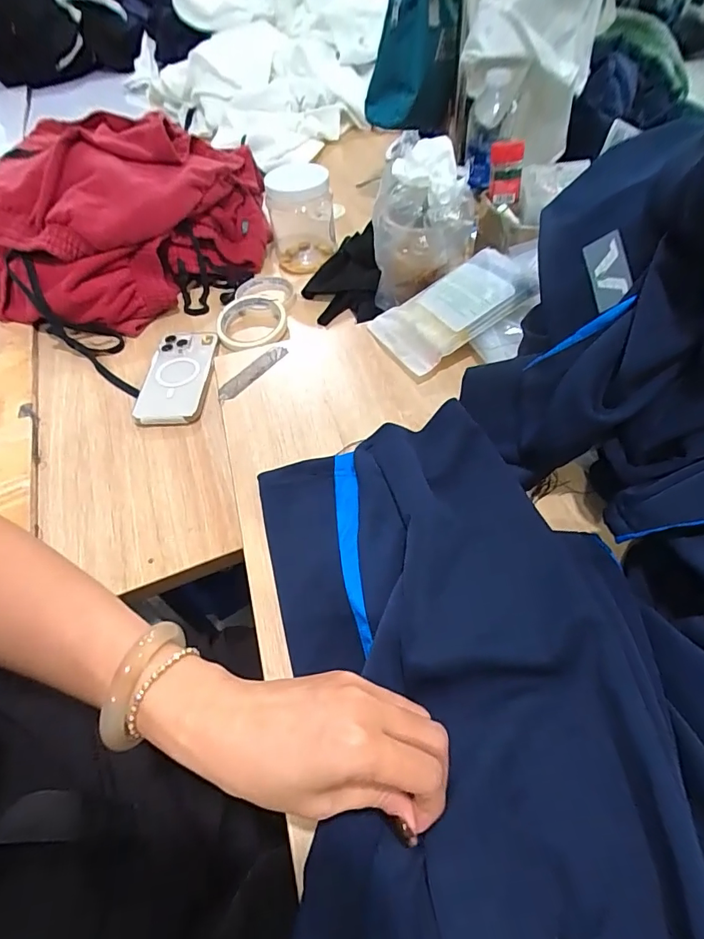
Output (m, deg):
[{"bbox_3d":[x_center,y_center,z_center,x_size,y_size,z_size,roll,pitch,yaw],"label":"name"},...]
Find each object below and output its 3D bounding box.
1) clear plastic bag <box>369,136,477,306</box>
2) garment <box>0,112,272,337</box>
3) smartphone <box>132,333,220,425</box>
[{"bbox_3d":[0.079,-0.274,0.550,0.116,0.167,0.079,7,54,10],"label":"clear plastic bag"},{"bbox_3d":[-0.367,-0.368,0.697,0.414,0.168,0.337,12,55,13],"label":"garment"},{"bbox_3d":[-0.219,-0.120,0.595,0.084,0.014,0.156,-5,53,1],"label":"smartphone"}]

